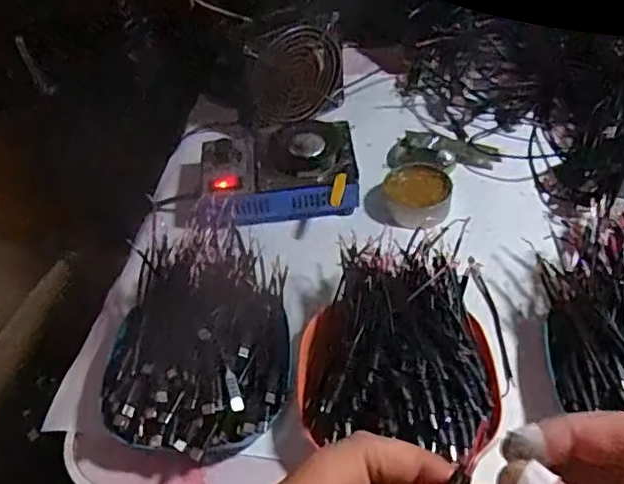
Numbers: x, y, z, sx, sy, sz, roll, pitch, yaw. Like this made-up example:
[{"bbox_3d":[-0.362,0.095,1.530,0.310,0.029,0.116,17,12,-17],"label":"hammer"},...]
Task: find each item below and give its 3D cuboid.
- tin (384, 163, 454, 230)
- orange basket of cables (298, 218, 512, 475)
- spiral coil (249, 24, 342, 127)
[{"bbox_3d":[0.100,-0.044,0.582,0.061,0.028,0.058,-3,48,4],"label":"tin"},{"bbox_3d":[0.070,0.065,0.453,0.143,0.072,0.198,7,50,13],"label":"orange basket of cables"},{"bbox_3d":[-0.016,-0.180,0.660,0.103,0.097,0.009,-14,30,-21],"label":"spiral coil"}]

